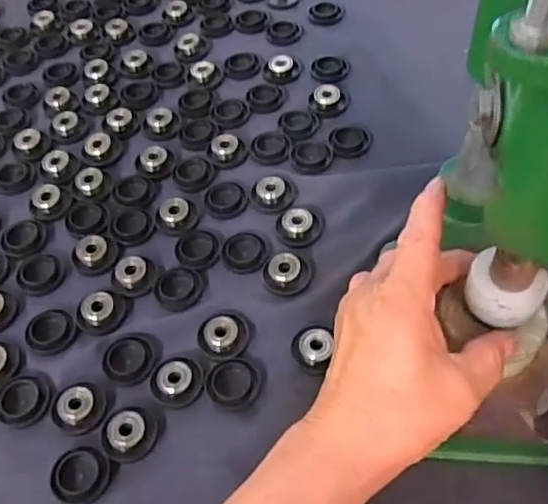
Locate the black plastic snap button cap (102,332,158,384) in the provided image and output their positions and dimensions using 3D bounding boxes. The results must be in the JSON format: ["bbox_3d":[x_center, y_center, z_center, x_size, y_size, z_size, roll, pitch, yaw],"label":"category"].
[{"bbox_3d":[-0.092,0.067,0.395,0.030,0.007,0.033,-2,54,3],"label":"black plastic snap button cap"}]

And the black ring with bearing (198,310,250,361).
[{"bbox_3d":[-0.032,0.053,0.397,0.032,0.013,0.032,-2,54,3],"label":"black ring with bearing"}]

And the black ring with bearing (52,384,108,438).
[{"bbox_3d":[-0.120,0.094,0.373,0.033,0.010,0.030,-2,54,3],"label":"black ring with bearing"}]

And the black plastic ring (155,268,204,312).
[{"bbox_3d":[-0.065,0.026,0.425,0.032,0.006,0.031,-2,54,3],"label":"black plastic ring"}]

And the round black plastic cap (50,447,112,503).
[{"bbox_3d":[-0.111,0.127,0.351,0.034,0.007,0.029,1,54,6],"label":"round black plastic cap"}]

